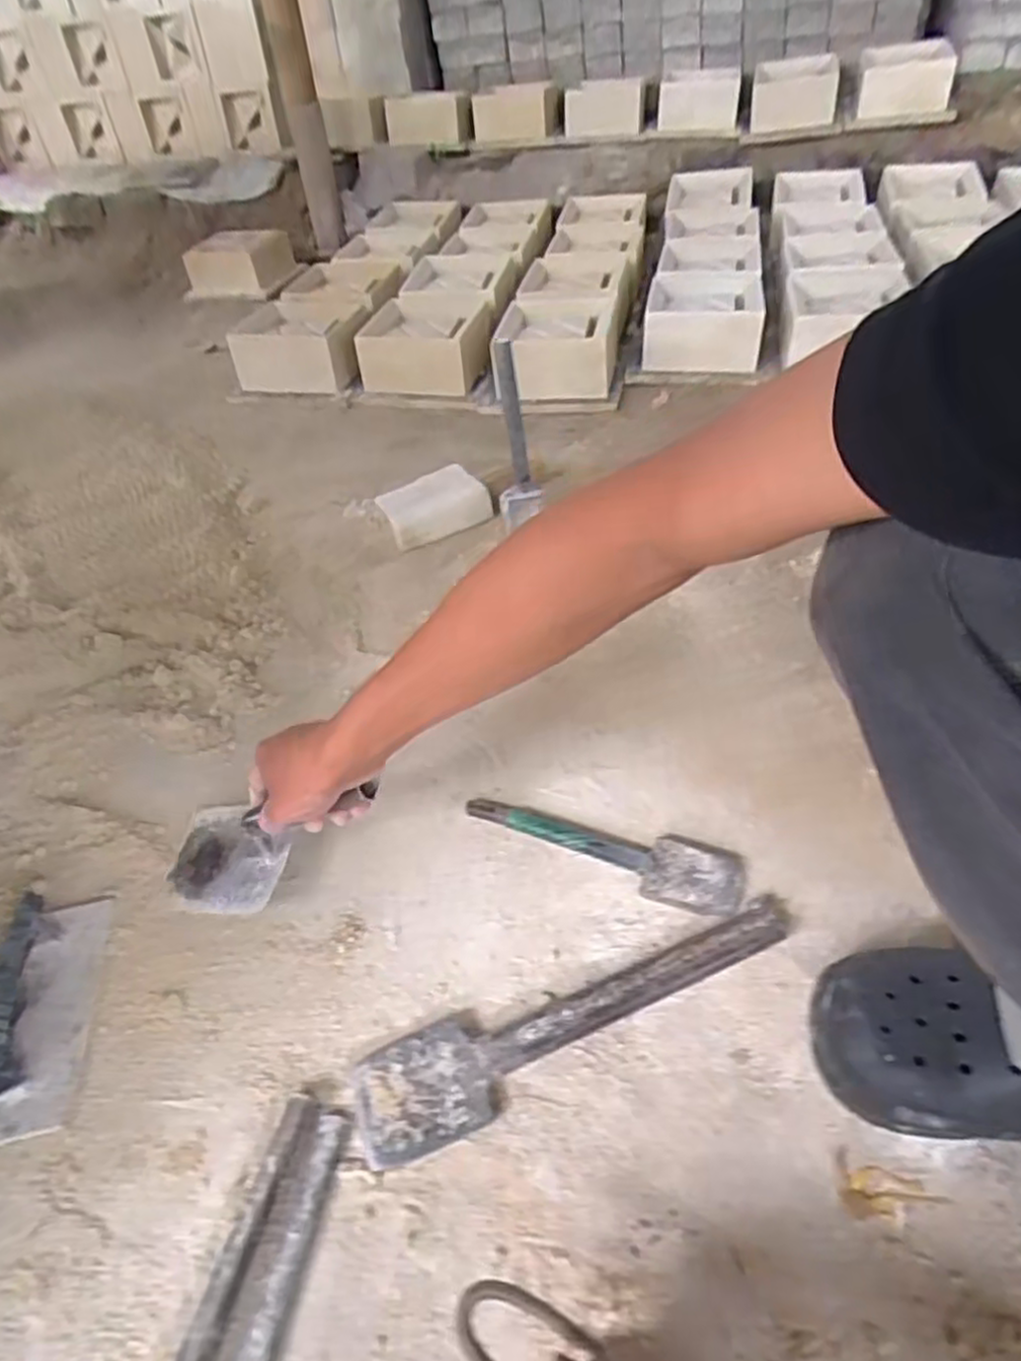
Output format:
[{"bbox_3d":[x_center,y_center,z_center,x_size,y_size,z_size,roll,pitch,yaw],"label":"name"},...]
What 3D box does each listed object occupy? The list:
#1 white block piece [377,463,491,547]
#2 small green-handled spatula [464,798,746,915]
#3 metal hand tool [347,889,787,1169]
[{"bbox_3d":[-0.101,-0.237,1.017,0.146,0.067,0.071,-20,48,-13],"label":"white block piece"},{"bbox_3d":[0.074,0.148,0.635,0.242,0.022,0.061,11,49,16],"label":"small green-handled spatula"},{"bbox_3d":[0.053,0.246,0.546,0.346,0.024,0.074,-19,48,-12],"label":"metal hand tool"}]

